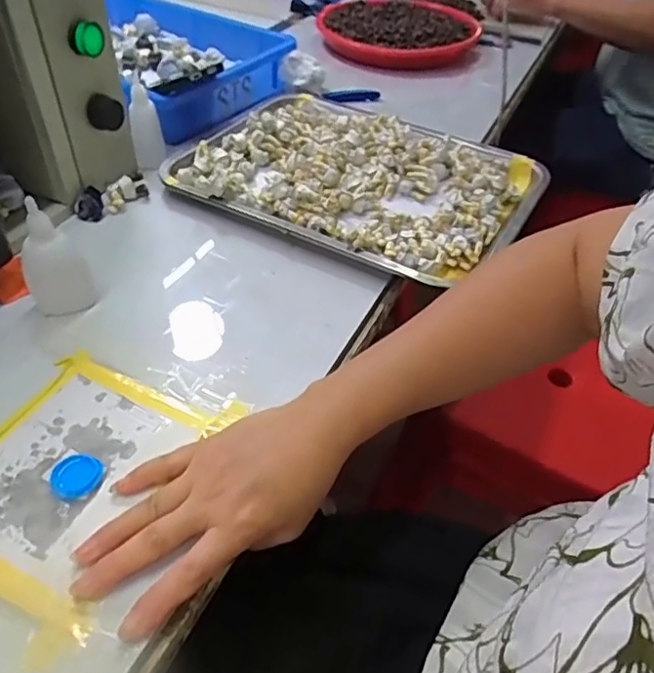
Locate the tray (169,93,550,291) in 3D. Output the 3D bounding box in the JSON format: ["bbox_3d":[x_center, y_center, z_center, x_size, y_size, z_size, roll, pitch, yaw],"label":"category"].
[{"bbox_3d":[0.032,-0.173,0.599,0.343,0.037,0.267,25,49,19],"label":"tray"}]

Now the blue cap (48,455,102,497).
[{"bbox_3d":[-0.152,0.085,0.348,0.029,0.005,0.027,2,45,-2],"label":"blue cap"}]

